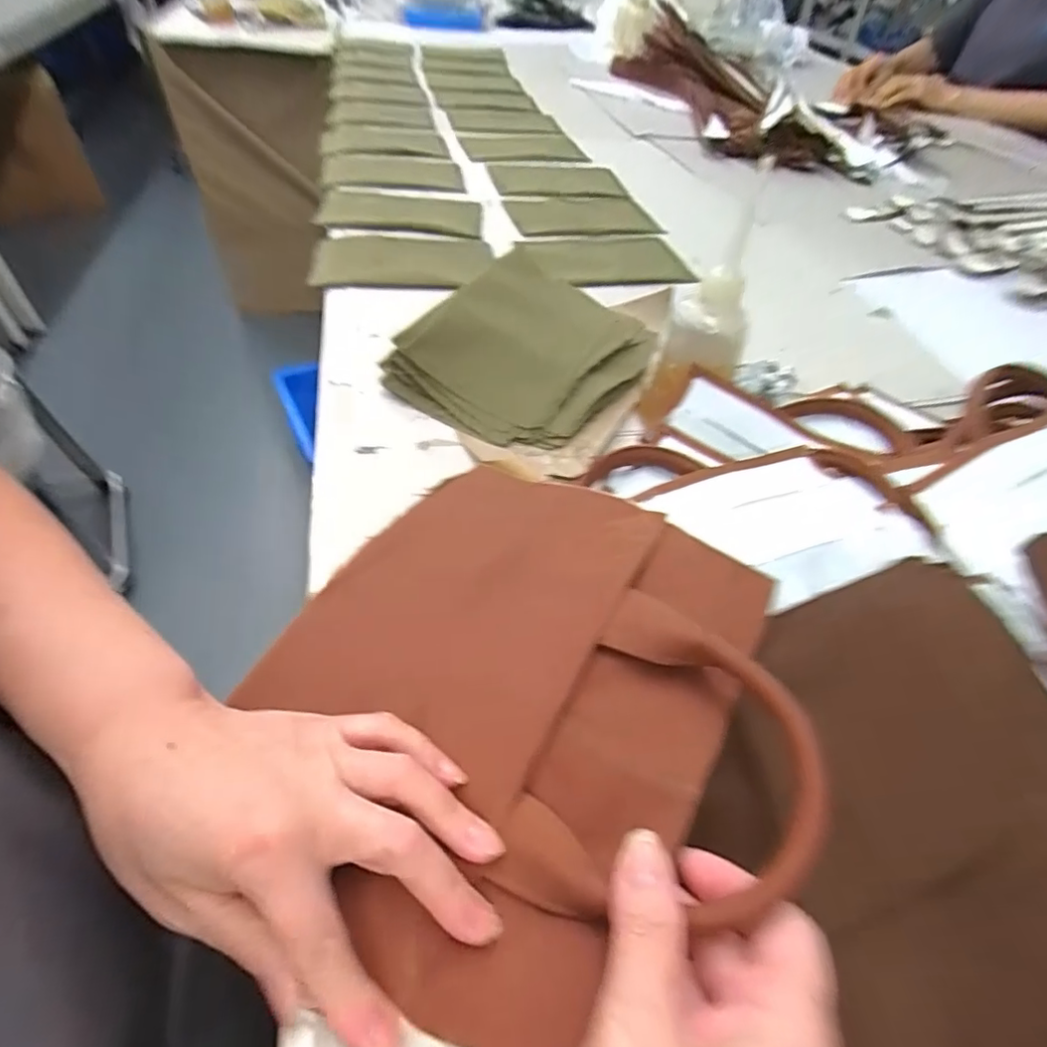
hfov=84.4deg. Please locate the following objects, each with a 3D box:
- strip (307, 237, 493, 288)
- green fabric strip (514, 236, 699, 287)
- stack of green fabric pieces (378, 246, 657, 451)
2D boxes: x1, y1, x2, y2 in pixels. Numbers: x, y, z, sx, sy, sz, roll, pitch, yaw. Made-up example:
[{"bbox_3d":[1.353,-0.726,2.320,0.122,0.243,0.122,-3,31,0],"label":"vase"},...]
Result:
[{"bbox_3d":[-0.128,-0.283,0.622,0.184,0.014,0.130,-3,44,-8],"label":"strip"},{"bbox_3d":[0.095,-0.306,0.668,0.183,0.015,0.137,-13,48,-15],"label":"green fabric strip"},{"bbox_3d":[0.011,-0.157,0.490,0.169,0.064,0.228,28,52,20],"label":"stack of green fabric pieces"}]

